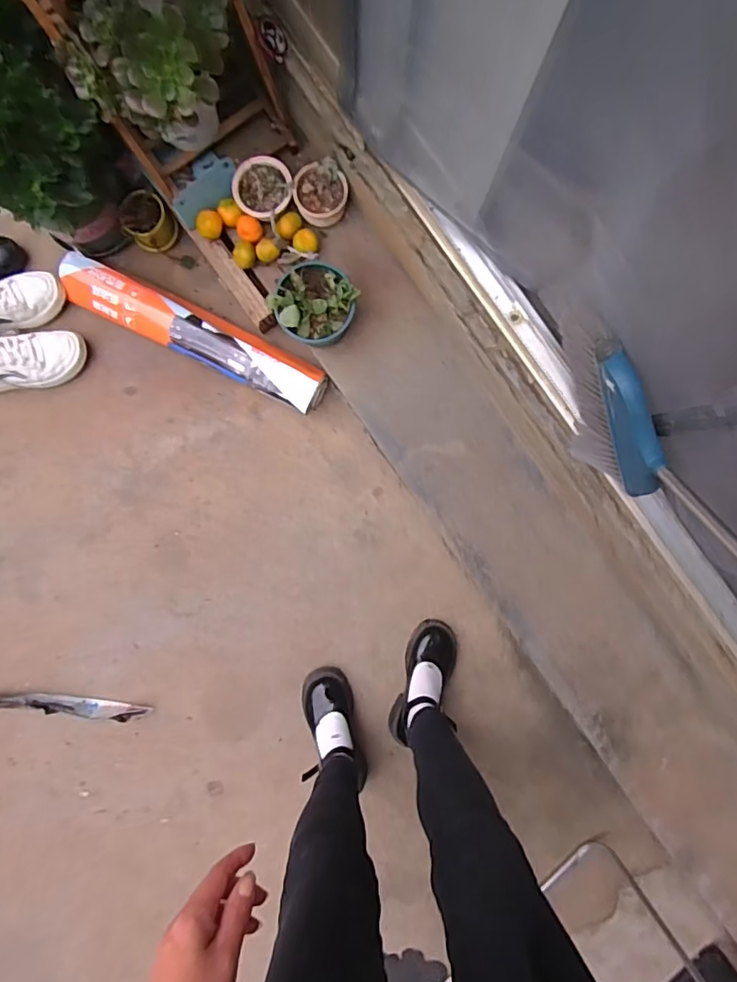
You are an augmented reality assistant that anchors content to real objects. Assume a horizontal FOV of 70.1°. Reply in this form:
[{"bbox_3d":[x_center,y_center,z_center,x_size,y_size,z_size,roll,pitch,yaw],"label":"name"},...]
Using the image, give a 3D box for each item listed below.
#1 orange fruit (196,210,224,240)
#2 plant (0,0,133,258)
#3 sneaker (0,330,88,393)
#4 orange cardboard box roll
[{"bbox_3d":[-0.316,-0.528,1.049,0.051,0.048,0.044,-27,90,-1],"label":"orange fruit"},{"bbox_3d":[-0.593,-0.603,0.925,0.271,0.378,0.344,-43,90,-1],"label":"plant"},{"bbox_3d":[-0.742,-0.270,1.105,0.268,0.094,0.104,-9,90,-1],"label":"sneaker"},{"bbox_3d":[-0.371,-0.329,1.112,0.594,0.074,0.100,26,89,-1],"label":"orange cardboard box roll"}]

